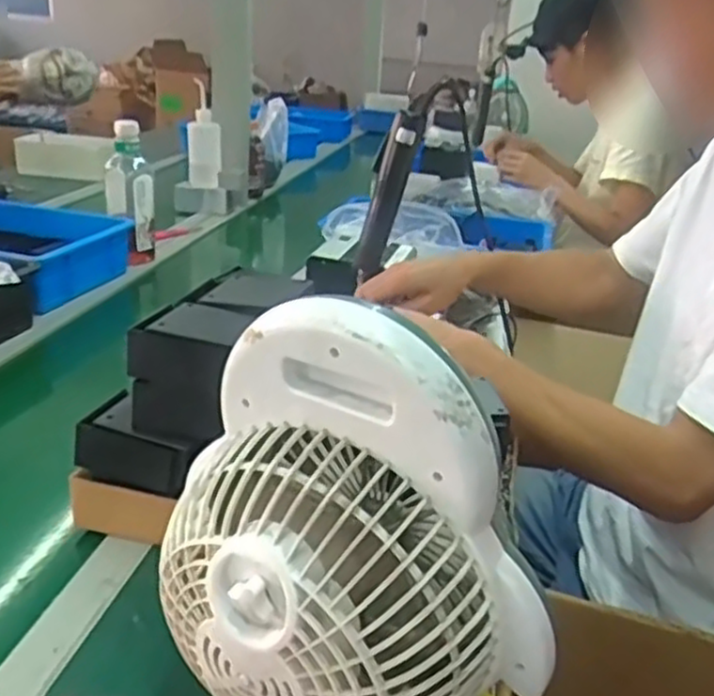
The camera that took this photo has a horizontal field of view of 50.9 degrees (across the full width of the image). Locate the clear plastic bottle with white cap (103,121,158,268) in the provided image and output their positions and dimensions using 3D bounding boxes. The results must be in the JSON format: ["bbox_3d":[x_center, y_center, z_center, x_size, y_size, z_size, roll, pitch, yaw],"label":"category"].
[{"bbox_3d":[-0.405,-0.272,1.346,0.083,0.241,0.089,-3,25,-18],"label":"clear plastic bottle with white cap"}]

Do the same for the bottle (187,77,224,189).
[{"bbox_3d":[-0.351,-0.488,1.731,0.077,0.221,0.065,-1,24,-13],"label":"bottle"}]

